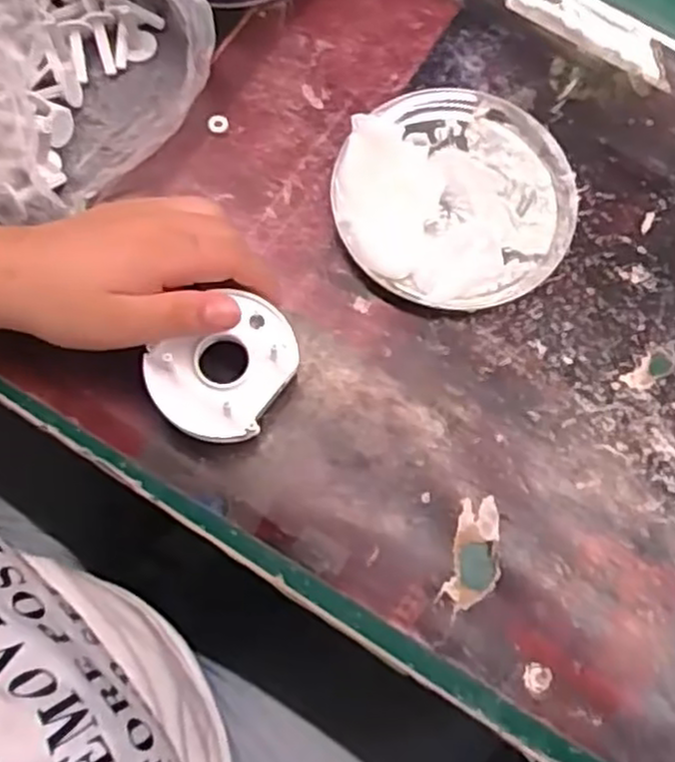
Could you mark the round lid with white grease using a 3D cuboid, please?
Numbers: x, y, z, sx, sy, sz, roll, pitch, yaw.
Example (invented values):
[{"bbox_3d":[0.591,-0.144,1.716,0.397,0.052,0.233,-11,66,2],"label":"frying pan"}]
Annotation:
[{"bbox_3d":[0.065,-0.104,0.405,0.124,0.027,0.129,0,73,-1],"label":"round lid with white grease"}]

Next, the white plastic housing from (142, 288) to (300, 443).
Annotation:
[{"bbox_3d":[-0.054,-0.009,0.359,0.060,0.016,0.071,28,74,7],"label":"white plastic housing"}]

